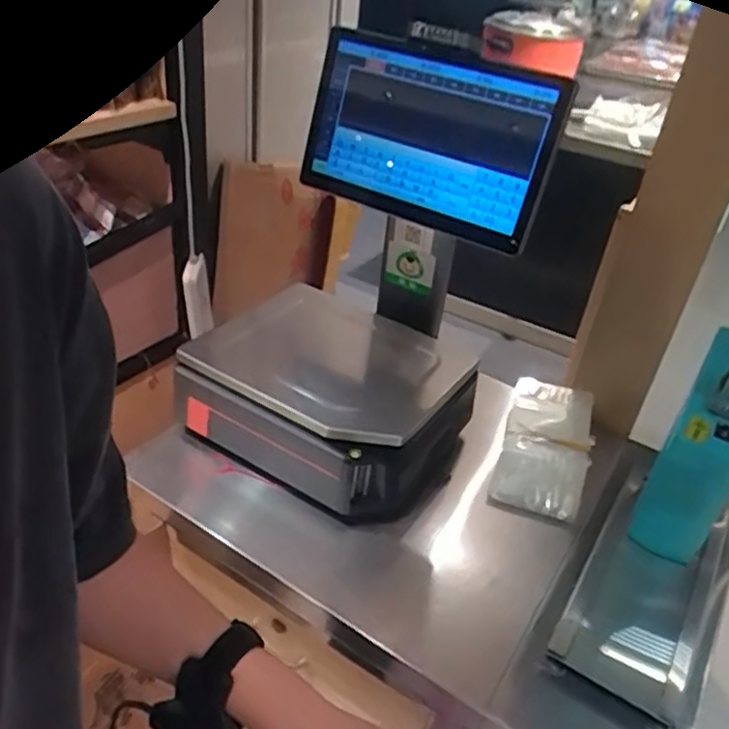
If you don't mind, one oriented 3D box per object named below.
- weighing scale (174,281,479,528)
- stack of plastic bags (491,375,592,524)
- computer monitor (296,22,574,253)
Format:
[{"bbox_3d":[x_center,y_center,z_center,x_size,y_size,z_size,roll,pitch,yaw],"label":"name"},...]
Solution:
[{"bbox_3d":[-0.055,0.055,1.081,0.402,0.181,0.322,23,37,22],"label":"weighing scale"},{"bbox_3d":[0.303,0.117,1.117,0.146,0.042,0.319,15,35,12],"label":"stack of plastic bags"},{"bbox_3d":[0.091,-0.332,0.993,0.381,0.239,0.078,23,37,22],"label":"computer monitor"}]

